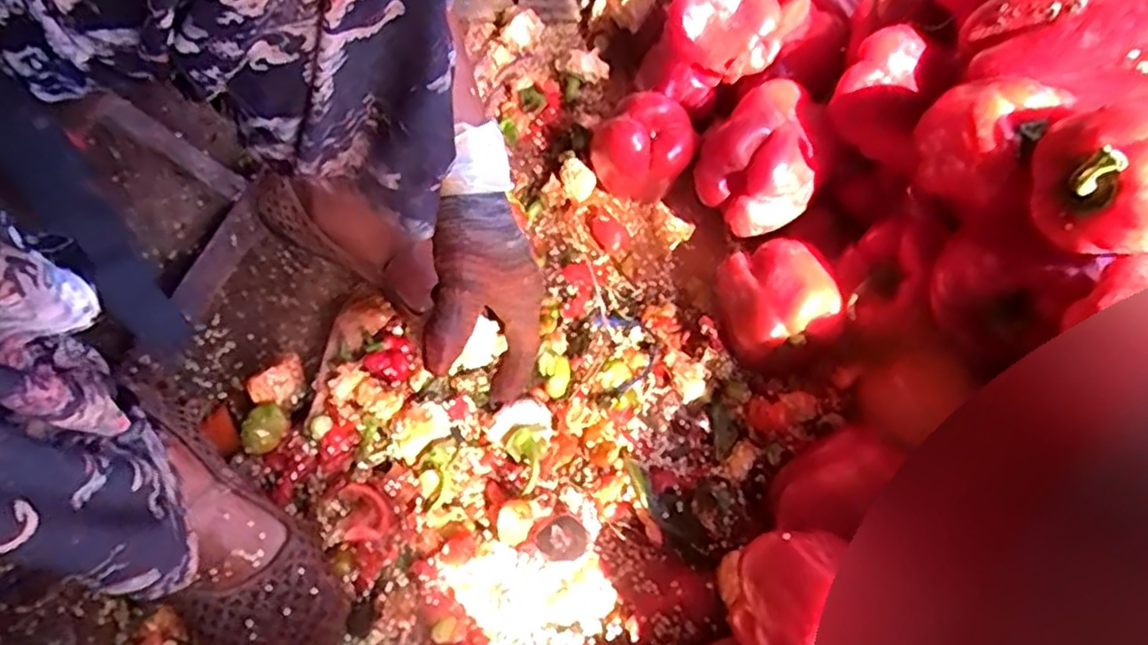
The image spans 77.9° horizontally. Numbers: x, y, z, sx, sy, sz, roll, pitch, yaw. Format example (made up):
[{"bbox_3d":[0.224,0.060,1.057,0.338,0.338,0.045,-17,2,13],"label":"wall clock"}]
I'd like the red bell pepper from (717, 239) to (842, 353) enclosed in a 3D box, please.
[{"bbox_3d":[0.155,-0.022,0.553,0.076,0.058,0.093,-8,63,-2],"label":"red bell pepper"}]

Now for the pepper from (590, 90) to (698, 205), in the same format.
[{"bbox_3d":[0.060,-0.142,0.617,0.064,0.103,0.080,-42,69,-17],"label":"pepper"}]

